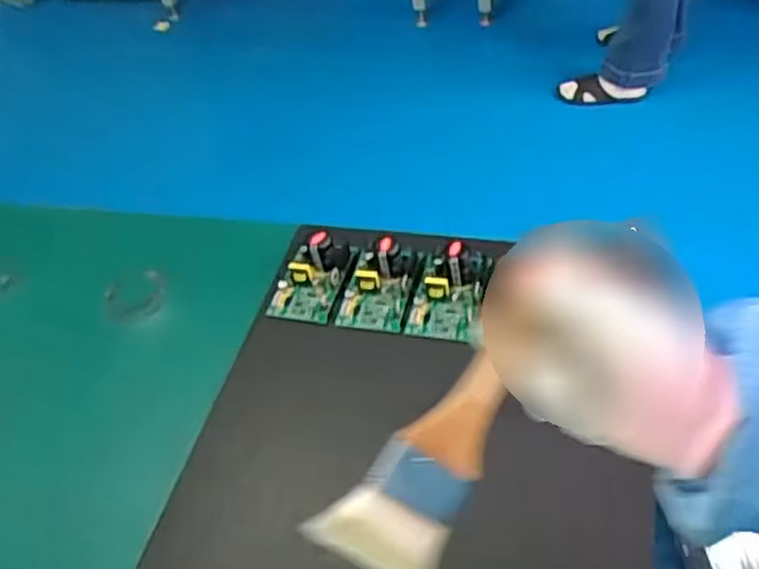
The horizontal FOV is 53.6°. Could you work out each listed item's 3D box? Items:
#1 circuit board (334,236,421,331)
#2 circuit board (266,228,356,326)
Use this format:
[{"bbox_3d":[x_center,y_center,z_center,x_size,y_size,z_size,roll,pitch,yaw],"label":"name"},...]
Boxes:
[{"bbox_3d":[-0.005,-0.005,0.781,0.078,0.042,0.108,8,68,16],"label":"circuit board"},{"bbox_3d":[-0.072,-0.008,0.802,0.069,0.031,0.100,16,73,20],"label":"circuit board"}]

